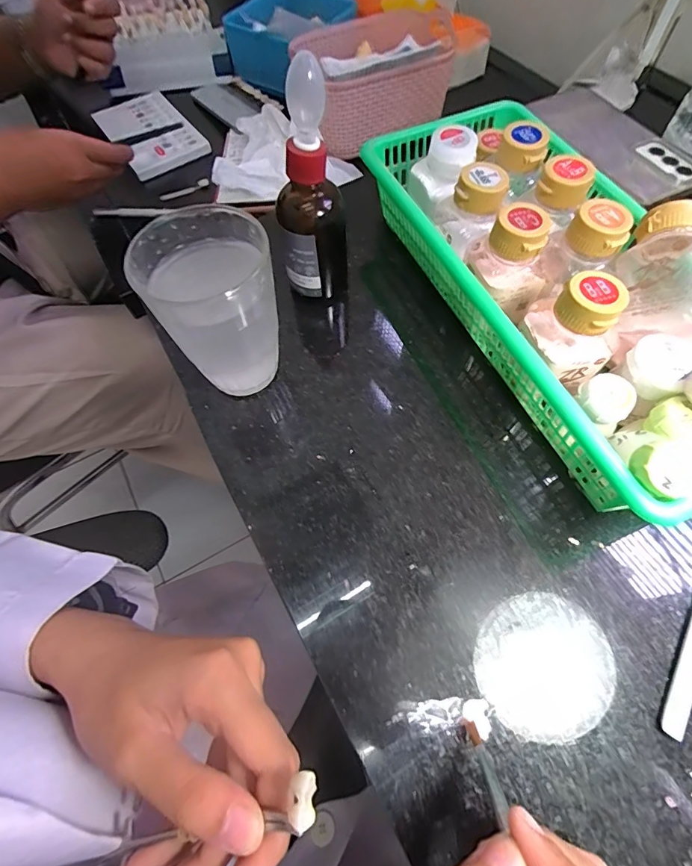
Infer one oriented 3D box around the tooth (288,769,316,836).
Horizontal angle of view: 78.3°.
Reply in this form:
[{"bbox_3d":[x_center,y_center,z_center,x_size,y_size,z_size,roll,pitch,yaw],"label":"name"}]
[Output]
[{"bbox_3d":[-0.014,0.123,0.142,0.008,0.005,0.016,-2,64,3],"label":"tooth"}]

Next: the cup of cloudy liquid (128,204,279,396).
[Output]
[{"bbox_3d":[-0.069,-0.069,0.244,0.062,0.096,0.066,-1,64,2],"label":"cup of cloudy liquid"}]

